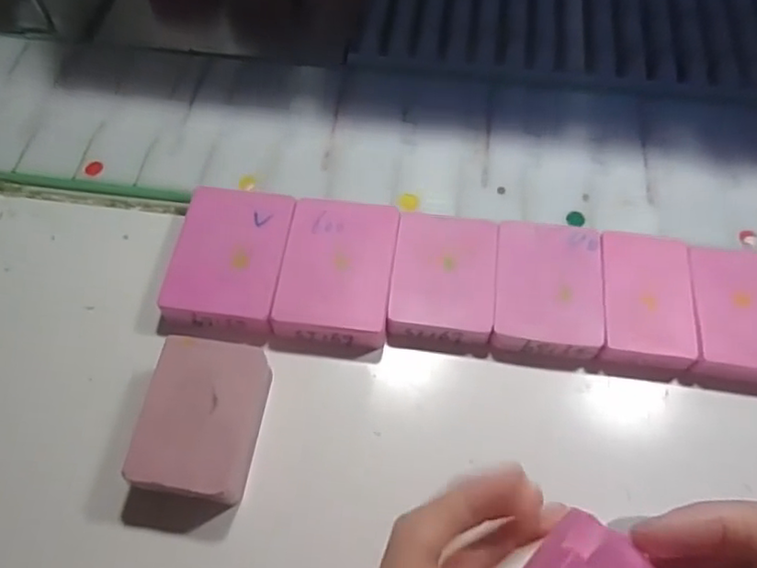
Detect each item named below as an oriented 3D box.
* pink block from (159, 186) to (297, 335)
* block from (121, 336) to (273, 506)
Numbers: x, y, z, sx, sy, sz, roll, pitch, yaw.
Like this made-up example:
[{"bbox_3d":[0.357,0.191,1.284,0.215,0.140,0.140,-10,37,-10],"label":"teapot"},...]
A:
[{"bbox_3d":[-0.079,-0.014,0.332,0.058,0.019,0.078,6,62,4],"label":"pink block"},{"bbox_3d":[-0.082,0.061,0.289,0.047,0.031,0.075,6,62,4],"label":"block"}]

